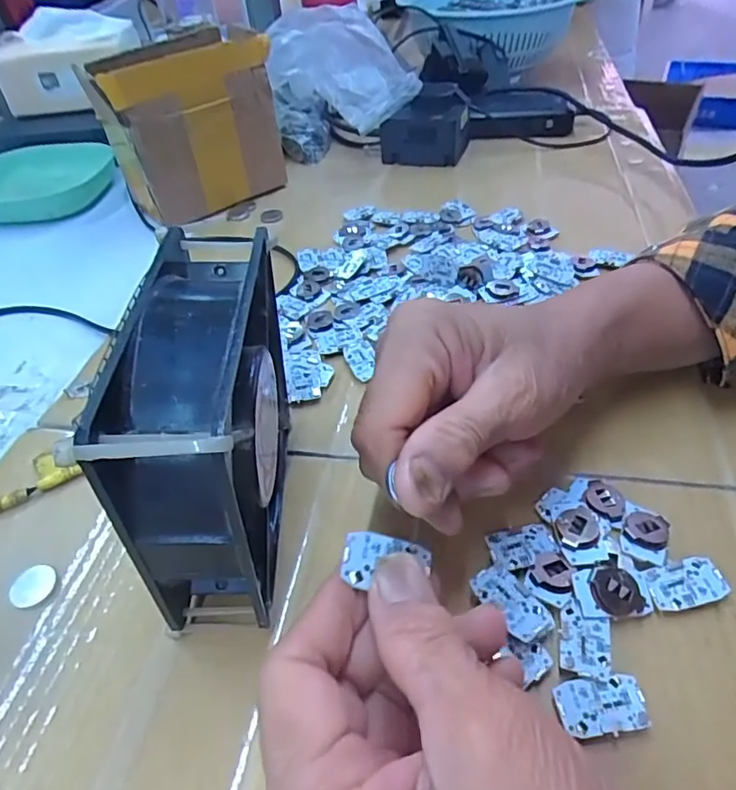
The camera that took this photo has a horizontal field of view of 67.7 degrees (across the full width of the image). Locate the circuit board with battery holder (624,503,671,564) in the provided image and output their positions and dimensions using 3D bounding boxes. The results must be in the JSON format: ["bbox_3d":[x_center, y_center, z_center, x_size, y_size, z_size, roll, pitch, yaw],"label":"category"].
[{"bbox_3d":[0.118,0.058,0.234,0.018,0.006,0.025,16,49,22],"label":"circuit board with battery holder"}]

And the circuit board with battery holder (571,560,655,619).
[{"bbox_3d":[0.096,0.075,0.216,0.028,0.007,0.022,-7,45,1],"label":"circuit board with battery holder"}]

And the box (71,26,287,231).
[{"bbox_3d":[-0.153,-0.233,0.476,0.138,0.128,0.086,-28,49,-20],"label":"box"}]

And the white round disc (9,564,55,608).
[{"bbox_3d":[-0.147,0.084,0.241,0.019,0.005,0.017,-34,51,-24],"label":"white round disc"}]

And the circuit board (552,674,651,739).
[{"bbox_3d":[0.082,0.108,0.191,0.029,0.004,0.018,-6,45,1],"label":"circuit board"}]

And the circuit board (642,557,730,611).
[{"bbox_3d":[0.126,0.075,0.219,0.030,0.004,0.018,-12,45,-4],"label":"circuit board"}]

